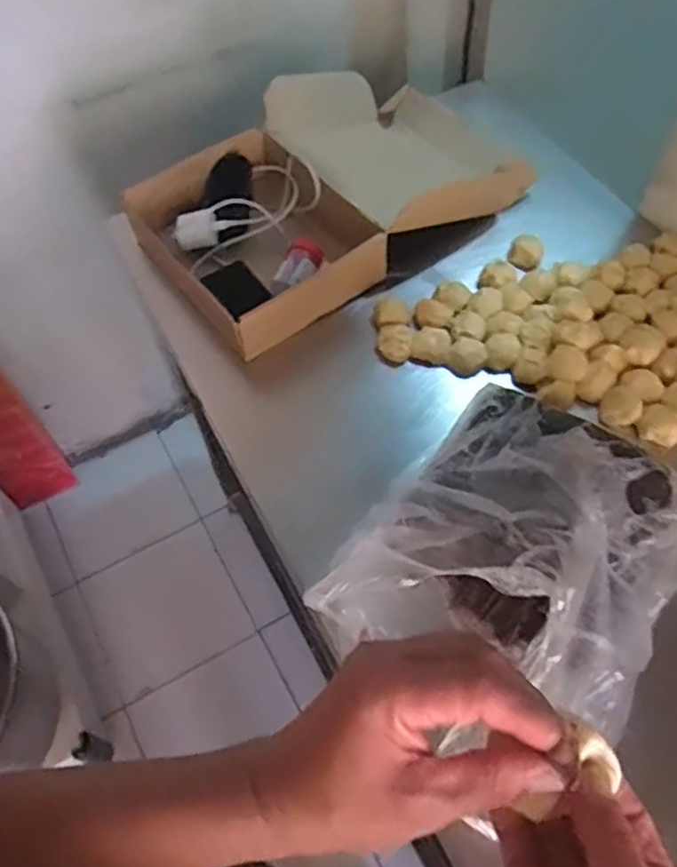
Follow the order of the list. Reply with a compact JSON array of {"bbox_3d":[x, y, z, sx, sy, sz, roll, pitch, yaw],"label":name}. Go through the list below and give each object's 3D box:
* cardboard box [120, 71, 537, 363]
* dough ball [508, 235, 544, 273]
[{"bbox_3d":[0.006,-0.312,0.890,0.480,0.113,0.282,-34,62,-17],"label":"cardboard box"},{"bbox_3d":[0.229,-0.218,0.851,0.039,0.029,0.046,10,59,9],"label":"dough ball"}]

